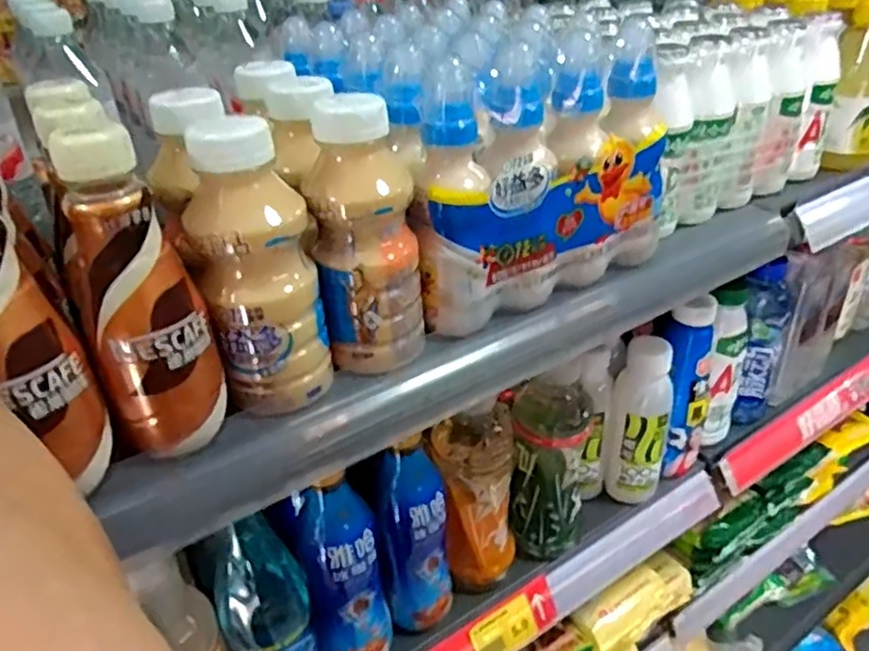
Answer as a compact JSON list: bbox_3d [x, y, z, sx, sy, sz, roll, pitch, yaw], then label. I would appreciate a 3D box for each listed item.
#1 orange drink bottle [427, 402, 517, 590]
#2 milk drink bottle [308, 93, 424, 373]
[{"bbox_3d":[0.037,0.151,0.588,0.070,0.188,0.064,-3,33,1],"label":"orange drink bottle"},{"bbox_3d":[-0.038,-0.044,0.374,0.058,0.146,0.047,-3,33,-1],"label":"milk drink bottle"}]

